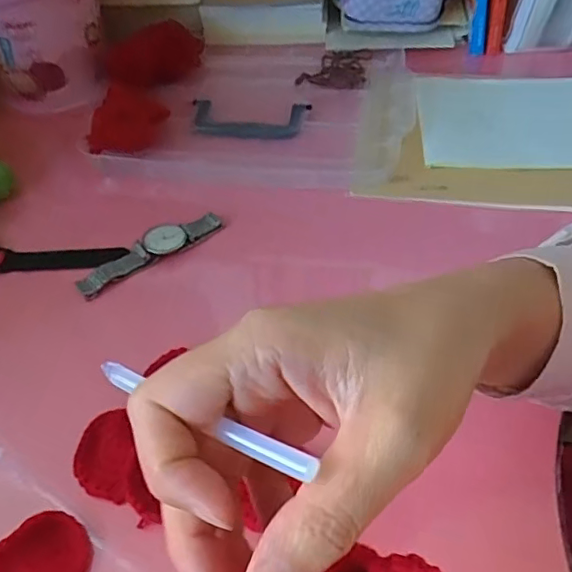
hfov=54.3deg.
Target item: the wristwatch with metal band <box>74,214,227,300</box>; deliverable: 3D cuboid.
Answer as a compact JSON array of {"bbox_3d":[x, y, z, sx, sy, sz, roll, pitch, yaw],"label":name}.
[{"bbox_3d":[-0.103,-0.028,0.420,0.114,0.011,0.030,-28,55,-17],"label":"wristwatch with metal band"}]

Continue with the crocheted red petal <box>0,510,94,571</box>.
[{"bbox_3d":[-0.124,0.142,0.288,0.041,0.018,0.045,-2,51,2],"label":"crocheted red petal"}]

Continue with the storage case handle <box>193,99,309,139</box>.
[{"bbox_3d":[-0.036,-0.153,0.516,0.105,0.010,0.053,9,53,11],"label":"storage case handle"}]

